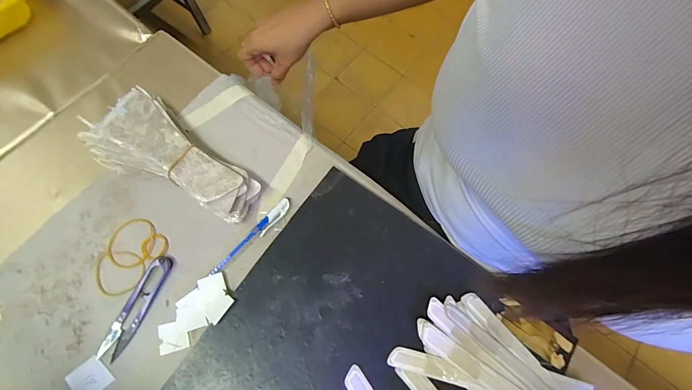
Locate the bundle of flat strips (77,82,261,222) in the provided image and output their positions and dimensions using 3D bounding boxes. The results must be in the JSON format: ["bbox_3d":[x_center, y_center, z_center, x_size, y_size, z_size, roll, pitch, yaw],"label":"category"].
[{"bbox_3d":[-0.183,-0.032,0.350,0.177,0.040,0.083,37,75,10],"label":"bundle of flat strips"}]

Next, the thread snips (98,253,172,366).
[{"bbox_3d":[-0.203,0.108,0.322,0.023,0.006,0.101,22,73,6],"label":"thread snips"}]

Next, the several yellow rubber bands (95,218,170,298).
[{"bbox_3d":[-0.224,0.062,0.339,0.057,0.004,0.077,32,72,5],"label":"several yellow rubber bands"}]

